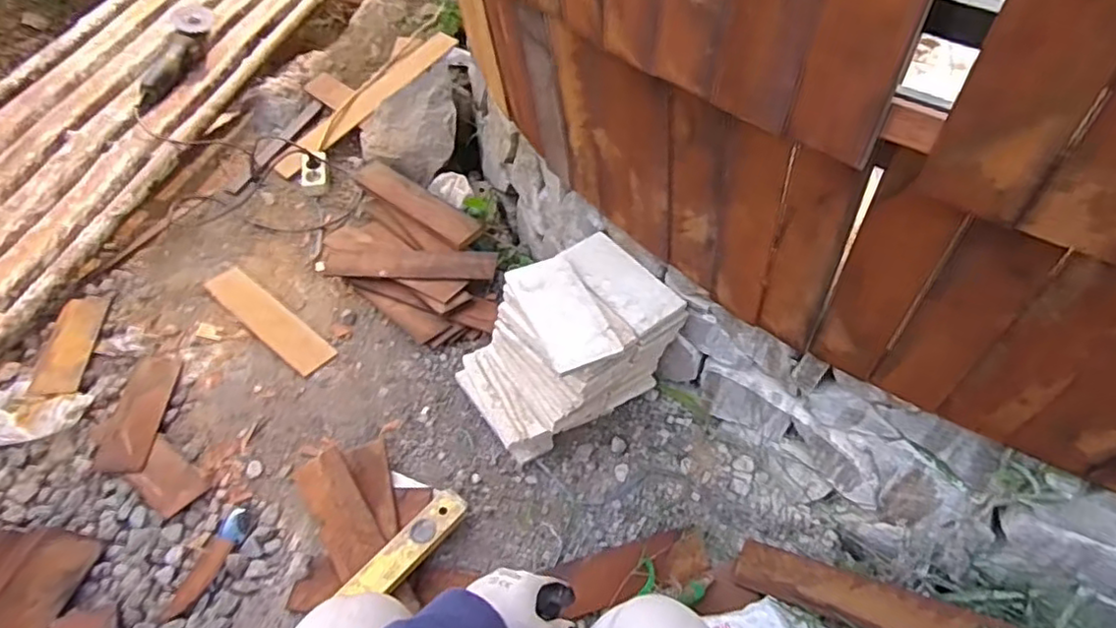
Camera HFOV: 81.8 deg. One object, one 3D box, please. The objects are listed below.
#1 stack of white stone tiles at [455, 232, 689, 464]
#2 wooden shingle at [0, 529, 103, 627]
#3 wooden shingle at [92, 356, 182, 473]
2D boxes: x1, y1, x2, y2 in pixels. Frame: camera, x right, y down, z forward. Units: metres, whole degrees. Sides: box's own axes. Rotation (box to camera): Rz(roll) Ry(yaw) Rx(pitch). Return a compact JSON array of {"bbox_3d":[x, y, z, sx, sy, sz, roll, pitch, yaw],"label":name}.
[{"bbox_3d":[0.013,0.058,1.056,0.291,0.274,0.251,-24,52,-22],"label":"stack of white stone tiles"},{"bbox_3d":[-0.751,0.421,0.896,0.084,0.009,0.239,23,44,-12],"label":"wooden shingle"},{"bbox_3d":[-0.741,0.170,1.149,0.084,0.012,0.244,-3,44,-7],"label":"wooden shingle"}]

